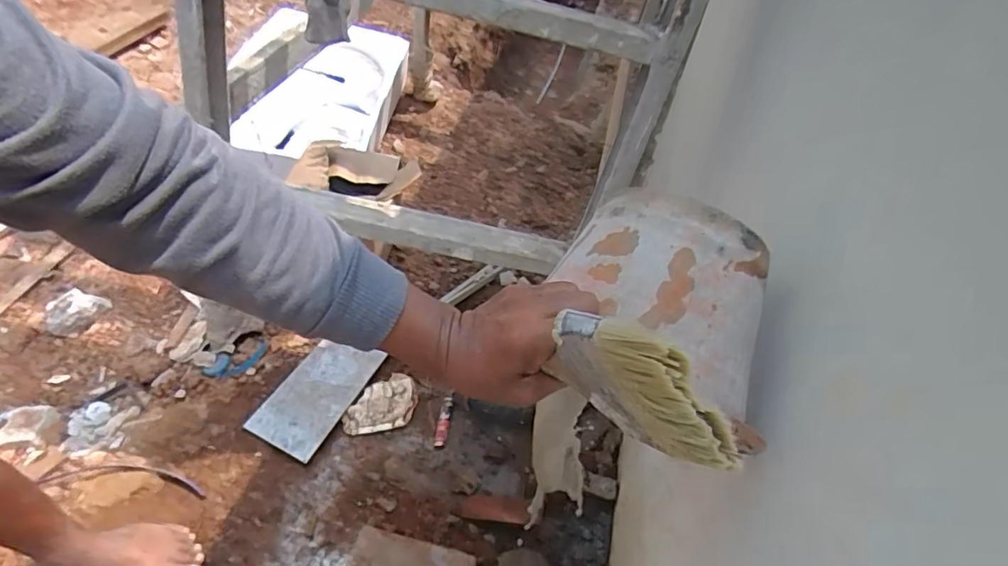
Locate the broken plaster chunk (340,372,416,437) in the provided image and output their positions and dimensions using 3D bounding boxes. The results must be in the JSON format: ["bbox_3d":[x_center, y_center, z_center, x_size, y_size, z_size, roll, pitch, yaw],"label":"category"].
[{"bbox_3d":[-0.261,0.266,1.156,0.164,0.031,0.100,-25,54,-26],"label":"broken plaster chunk"}]

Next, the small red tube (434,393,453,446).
[{"bbox_3d":[-0.128,0.291,1.160,0.025,0.021,0.123,8,47,1],"label":"small red tube"}]

